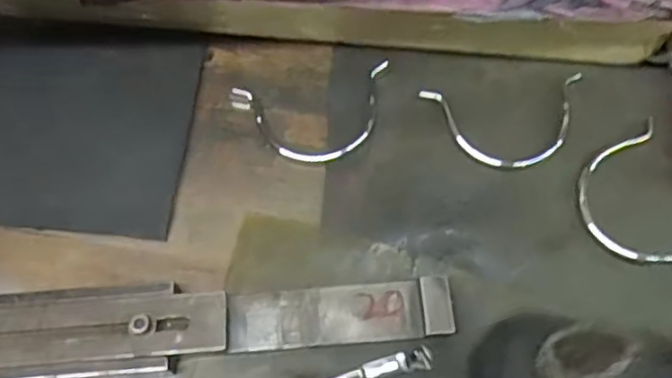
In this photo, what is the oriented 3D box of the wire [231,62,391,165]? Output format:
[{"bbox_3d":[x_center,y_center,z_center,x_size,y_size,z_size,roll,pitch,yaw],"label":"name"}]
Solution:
[{"bbox_3d":[-0.016,-0.056,0.494,0.124,0.015,0.068,-10,67,-2],"label":"wire"}]

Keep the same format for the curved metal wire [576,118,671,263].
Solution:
[{"bbox_3d":[0.212,0.010,0.459,0.069,0.013,0.122,-9,70,7],"label":"curved metal wire"}]

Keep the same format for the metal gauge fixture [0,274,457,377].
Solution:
[{"bbox_3d":[-0.119,0.093,0.427,0.385,0.024,0.058,-4,67,0],"label":"metal gauge fixture"}]

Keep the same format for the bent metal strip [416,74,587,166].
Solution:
[{"bbox_3d":[0.138,-0.053,0.486,0.132,0.007,0.074,-10,67,-2],"label":"bent metal strip"}]

